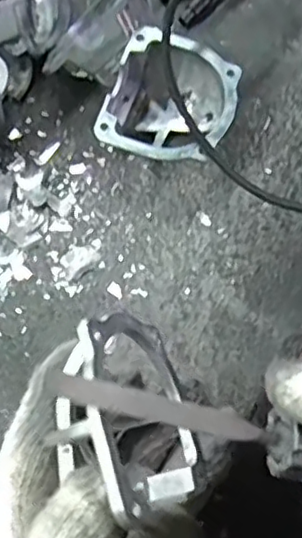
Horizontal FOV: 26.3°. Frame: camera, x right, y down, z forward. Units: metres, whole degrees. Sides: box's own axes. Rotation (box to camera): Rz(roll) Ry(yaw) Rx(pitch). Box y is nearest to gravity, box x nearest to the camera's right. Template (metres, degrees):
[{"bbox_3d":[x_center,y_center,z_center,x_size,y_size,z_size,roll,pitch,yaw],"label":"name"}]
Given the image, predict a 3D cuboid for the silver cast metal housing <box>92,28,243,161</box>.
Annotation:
[{"bbox_3d":[0.014,-0.102,0.415,0.077,0.053,0.081,14,66,10],"label":"silver cast metal housing"}]

